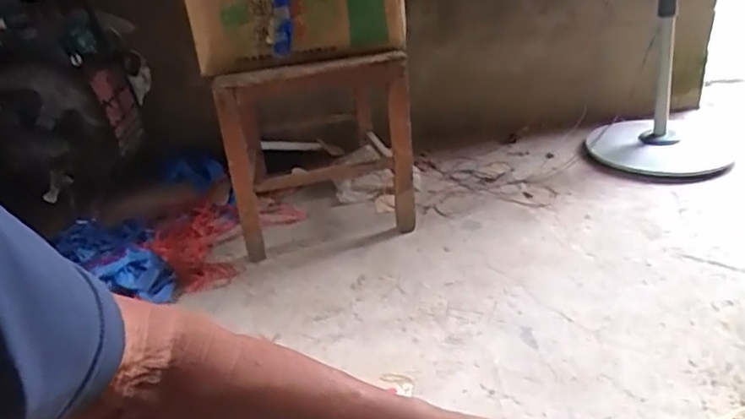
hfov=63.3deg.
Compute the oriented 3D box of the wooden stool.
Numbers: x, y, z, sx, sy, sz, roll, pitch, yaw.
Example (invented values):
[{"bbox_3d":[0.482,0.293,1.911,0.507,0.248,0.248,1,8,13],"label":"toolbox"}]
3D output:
[{"bbox_3d":[-0.137,-0.179,1.617,0.458,0.481,0.388,-7,29,-1],"label":"wooden stool"}]

